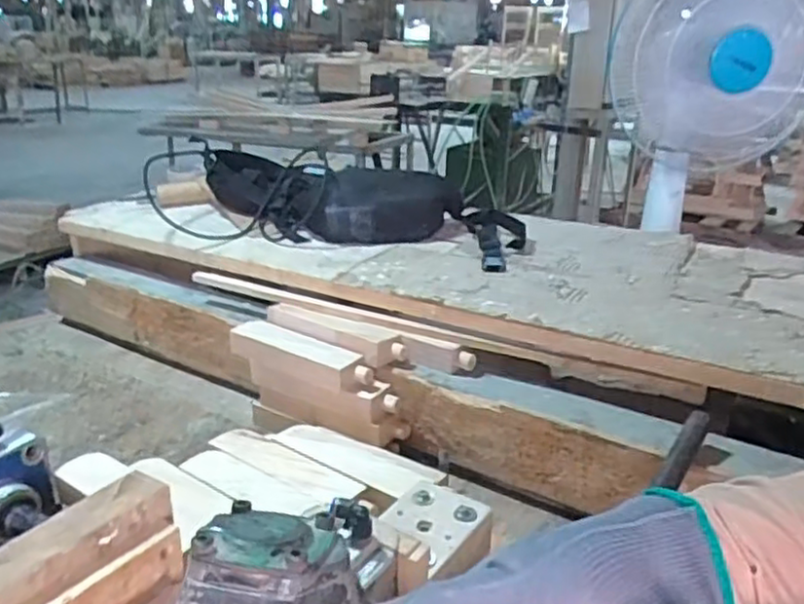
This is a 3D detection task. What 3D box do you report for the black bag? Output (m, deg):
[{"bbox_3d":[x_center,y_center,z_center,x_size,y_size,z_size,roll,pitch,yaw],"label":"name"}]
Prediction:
[{"bbox_3d":[-0.074,-0.163,1.073,0.540,0.091,0.170,15,25,31],"label":"black bag"}]

